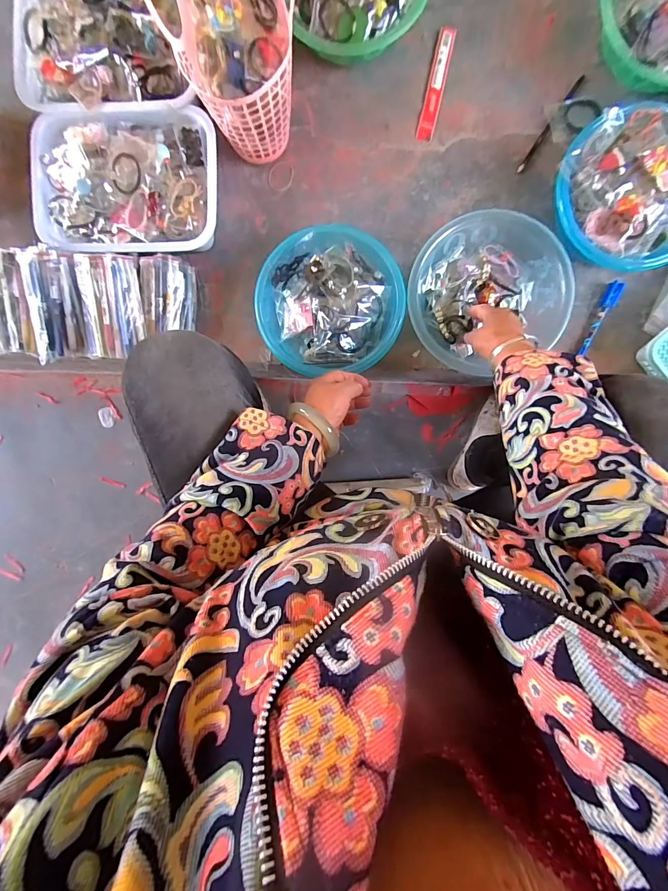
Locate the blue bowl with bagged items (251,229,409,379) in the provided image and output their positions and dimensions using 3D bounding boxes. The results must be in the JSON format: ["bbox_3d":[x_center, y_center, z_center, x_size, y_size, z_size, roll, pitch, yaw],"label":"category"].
[{"bbox_3d":[-0.005,-0.222,0.599,0.217,0.081,0.207,0,93,3],"label":"blue bowl with bagged items"}]

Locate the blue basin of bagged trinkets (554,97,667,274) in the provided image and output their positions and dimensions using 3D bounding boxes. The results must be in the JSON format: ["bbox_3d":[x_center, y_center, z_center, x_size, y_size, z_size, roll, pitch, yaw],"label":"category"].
[{"bbox_3d":[0.444,-0.383,0.571,0.225,0.086,0.213,0,93,3],"label":"blue basin of bagged trinkets"}]

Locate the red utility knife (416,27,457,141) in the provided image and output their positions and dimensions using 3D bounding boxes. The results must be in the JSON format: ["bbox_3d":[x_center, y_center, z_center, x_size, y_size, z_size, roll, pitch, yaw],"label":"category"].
[{"bbox_3d":[0.168,-0.593,0.611,0.025,0.005,0.176,13,93,2],"label":"red utility knife"}]

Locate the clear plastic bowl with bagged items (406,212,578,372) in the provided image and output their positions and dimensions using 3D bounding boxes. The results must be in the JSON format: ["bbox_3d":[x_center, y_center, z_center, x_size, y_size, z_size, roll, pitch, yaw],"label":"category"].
[{"bbox_3d":[0.234,-0.238,0.588,0.233,0.059,0.223,0,93,3],"label":"clear plastic bowl with bagged items"}]

